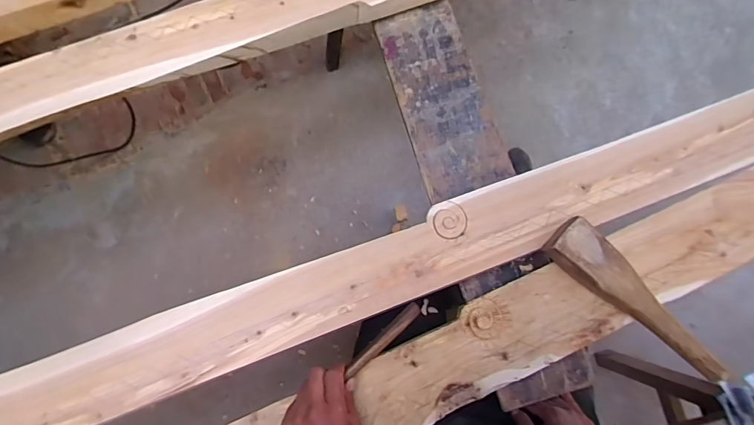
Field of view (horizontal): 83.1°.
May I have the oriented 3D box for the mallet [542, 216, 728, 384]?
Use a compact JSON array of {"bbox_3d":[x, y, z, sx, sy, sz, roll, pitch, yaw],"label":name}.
[{"bbox_3d":[0.361,0.122,0.585,0.282,0.047,0.064,41,77,10],"label":"mallet"}]

